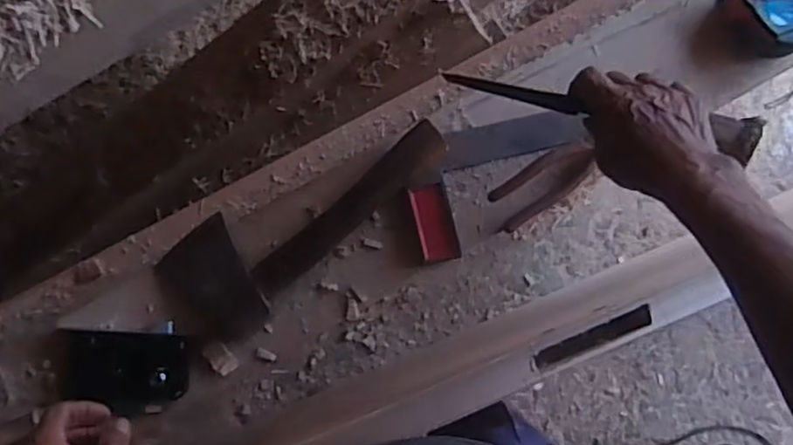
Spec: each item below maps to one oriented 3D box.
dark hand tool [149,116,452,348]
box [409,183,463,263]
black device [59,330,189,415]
[{"bbox_3d":[-0.087,-0.004,0.645,0.292,0.040,0.102,-36,85,-6],"label":"dark hand tool"},{"bbox_3d":[0.038,0.001,0.661,0.037,0.013,0.075,-13,83,-3],"label":"box"},{"bbox_3d":[-0.262,0.142,0.638,0.122,0.014,0.072,3,82,-1],"label":"black device"}]

